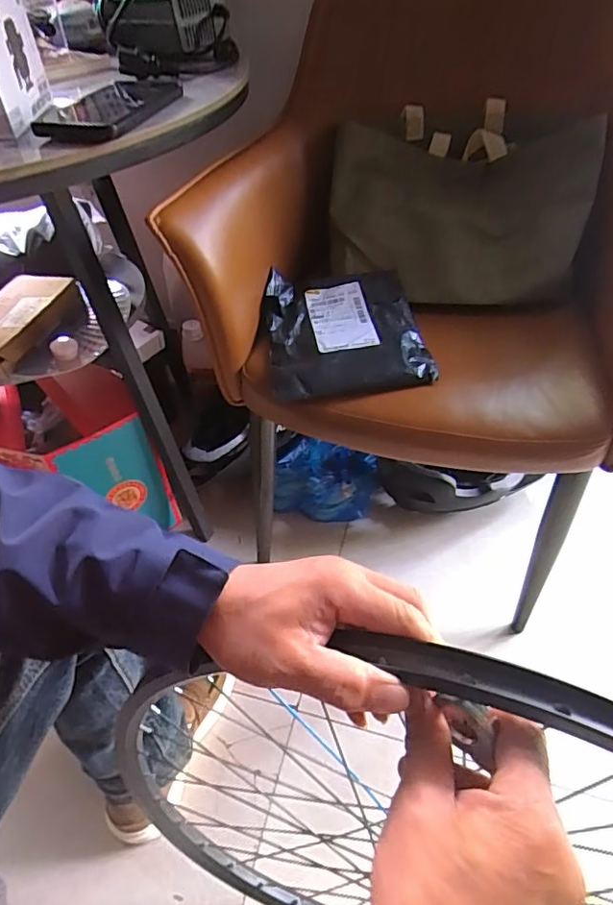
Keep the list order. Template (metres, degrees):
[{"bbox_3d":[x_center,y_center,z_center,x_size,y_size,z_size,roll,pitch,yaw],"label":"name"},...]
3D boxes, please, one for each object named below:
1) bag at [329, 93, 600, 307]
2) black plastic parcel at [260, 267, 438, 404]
[{"bbox_3d":[0.204,-0.337,0.738,0.341,0.266,0.053,7,3,10],"label":"bag"},{"bbox_3d":[0.043,-0.151,0.666,0.189,0.022,0.206,-9,56,-2],"label":"black plastic parcel"}]

